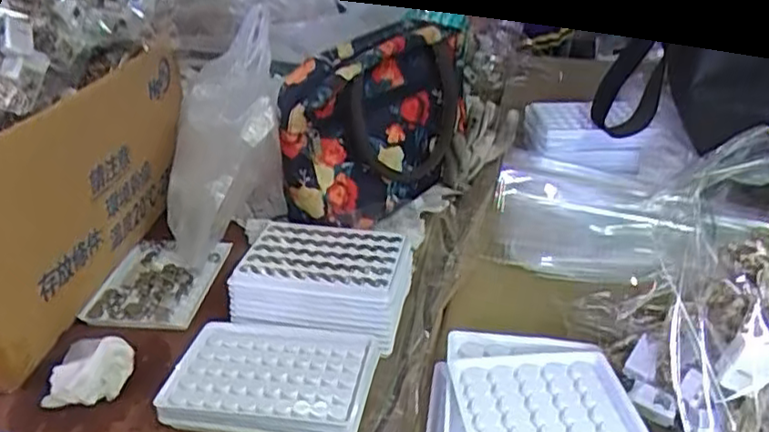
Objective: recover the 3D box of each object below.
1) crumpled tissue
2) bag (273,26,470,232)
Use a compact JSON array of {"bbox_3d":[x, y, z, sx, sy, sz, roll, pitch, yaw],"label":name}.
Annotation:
[{"bbox_3d":[-0.207,0.105,0.476,0.053,0.030,0.060,-1,26,1],"label":"crumpled tissue"},{"bbox_3d":[-0.007,-0.090,0.661,0.100,0.153,0.234,14,30,29],"label":"bag"}]

